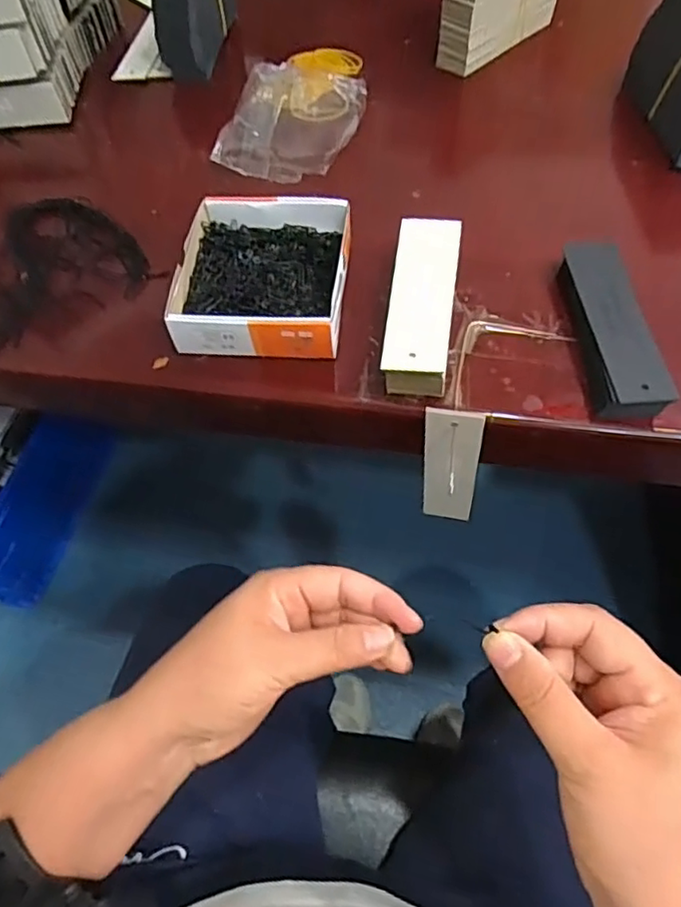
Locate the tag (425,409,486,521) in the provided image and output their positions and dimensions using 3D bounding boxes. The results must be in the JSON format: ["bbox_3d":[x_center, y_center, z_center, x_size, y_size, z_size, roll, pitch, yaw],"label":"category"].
[{"bbox_3d":[0.068,0.011,0.383,0.032,0.113,0.005,7,57,11],"label":"tag"}]

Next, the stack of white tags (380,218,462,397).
[{"bbox_3d":[0.049,-0.092,0.372,0.037,0.023,0.129,7,59,7],"label":"stack of white tags"}]

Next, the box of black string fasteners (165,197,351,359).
[{"bbox_3d":[-0.048,-0.113,0.387,0.103,0.027,0.117,1,58,3],"label":"box of black string fasteners"}]

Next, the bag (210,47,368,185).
[{"bbox_3d":[-0.029,-0.290,0.508,0.101,0.038,0.182,10,59,9],"label":"bag"}]

